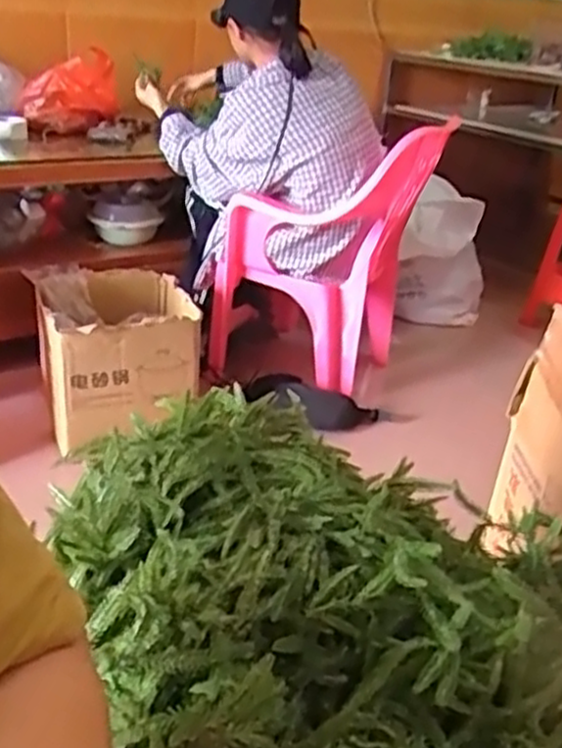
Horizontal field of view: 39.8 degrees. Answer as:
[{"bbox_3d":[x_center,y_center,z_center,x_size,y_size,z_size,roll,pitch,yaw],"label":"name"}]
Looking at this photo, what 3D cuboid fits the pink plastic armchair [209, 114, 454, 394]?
[{"bbox_3d":[0.127,-0.309,1.952,0.500,0.620,0.474,10,26,12],"label":"pink plastic armchair"}]

